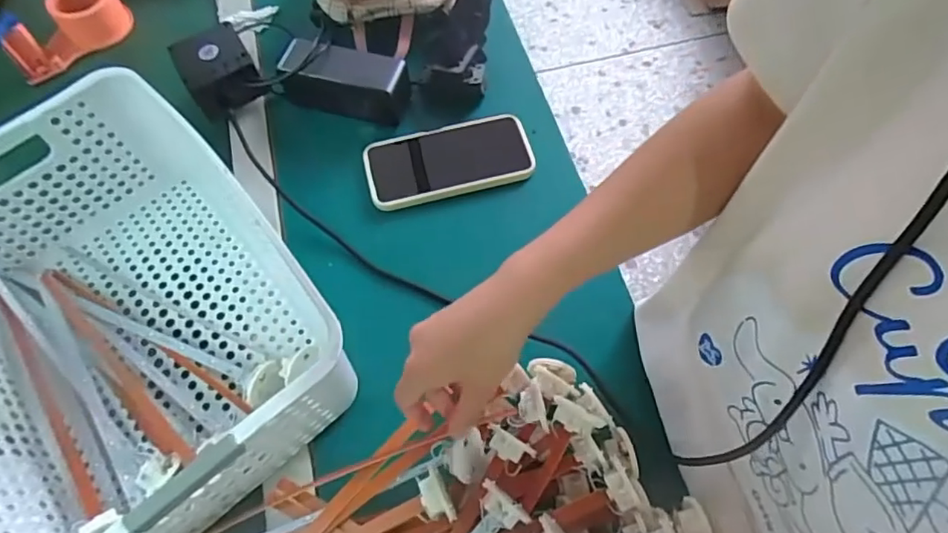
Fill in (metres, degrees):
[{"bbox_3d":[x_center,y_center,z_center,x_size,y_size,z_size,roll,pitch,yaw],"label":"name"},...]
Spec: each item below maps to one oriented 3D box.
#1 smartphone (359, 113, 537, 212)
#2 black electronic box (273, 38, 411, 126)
[{"bbox_3d":[-0.025,-0.110,0.576,0.166,0.011,0.081,-13,63,-5],"label":"smartphone"},{"bbox_3d":[-0.140,-0.197,0.595,0.146,0.053,0.051,14,63,8],"label":"black electronic box"}]

